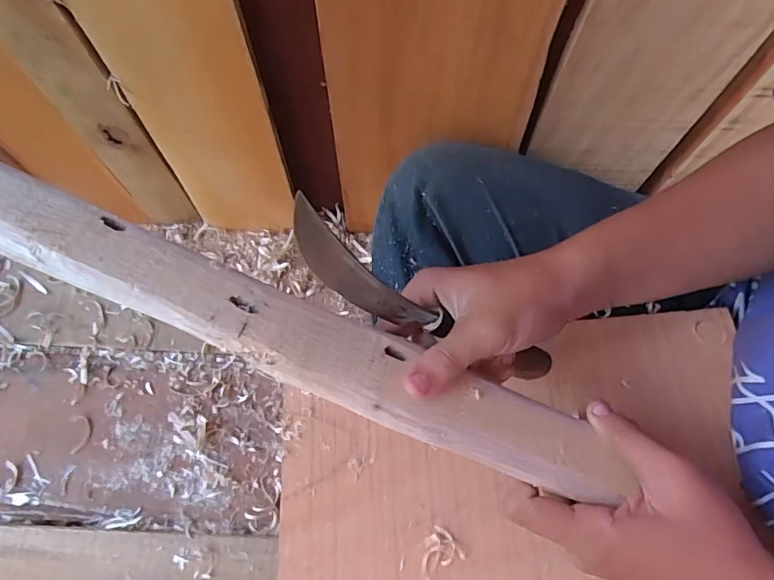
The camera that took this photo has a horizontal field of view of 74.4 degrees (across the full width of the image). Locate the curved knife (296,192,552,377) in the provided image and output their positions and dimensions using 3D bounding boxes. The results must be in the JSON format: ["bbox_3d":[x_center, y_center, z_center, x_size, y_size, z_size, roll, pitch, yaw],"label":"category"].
[{"bbox_3d":[0.024,0.012,0.281,0.205,0.039,0.016,29,65,-33],"label":"curved knife"}]

